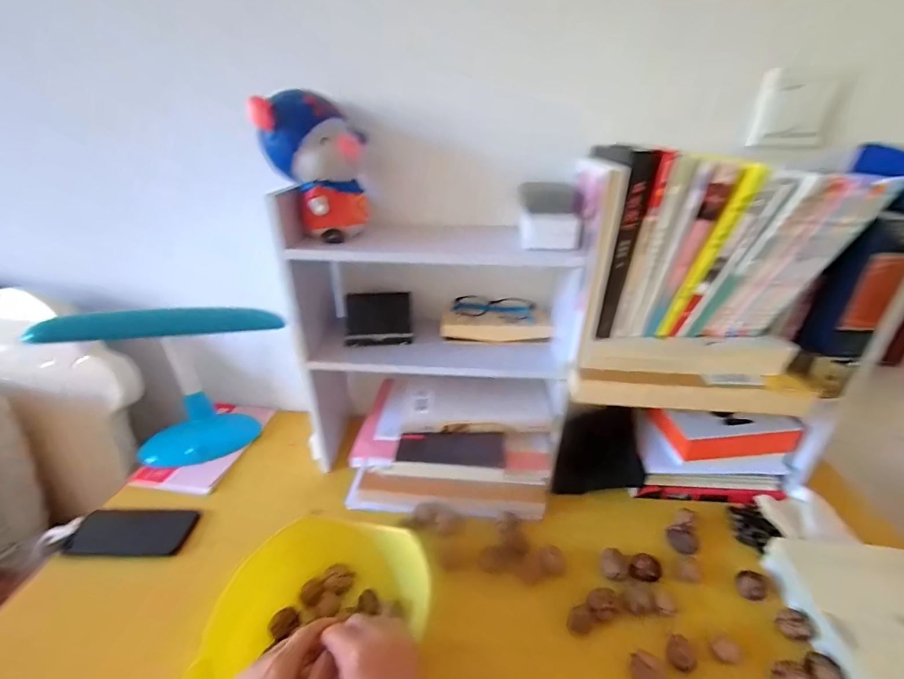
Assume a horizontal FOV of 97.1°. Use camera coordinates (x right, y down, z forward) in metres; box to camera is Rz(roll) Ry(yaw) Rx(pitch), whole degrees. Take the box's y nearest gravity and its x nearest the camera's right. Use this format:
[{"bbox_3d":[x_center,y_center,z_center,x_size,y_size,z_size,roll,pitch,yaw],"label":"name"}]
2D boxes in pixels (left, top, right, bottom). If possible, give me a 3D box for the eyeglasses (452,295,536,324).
[{"bbox_3d":[0.065,-0.050,0.629,0.129,0.029,0.035,6,30,11],"label":"eyeglasses"}]

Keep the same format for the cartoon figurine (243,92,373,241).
[{"bbox_3d":[-0.171,-0.217,0.514,0.123,0.157,0.108,-7,30,-11],"label":"cartoon figurine"}]

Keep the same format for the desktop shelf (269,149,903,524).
[{"bbox_3d":[0.157,0.005,0.571,0.726,0.447,0.231,-2,31,-2],"label":"desktop shelf"}]

